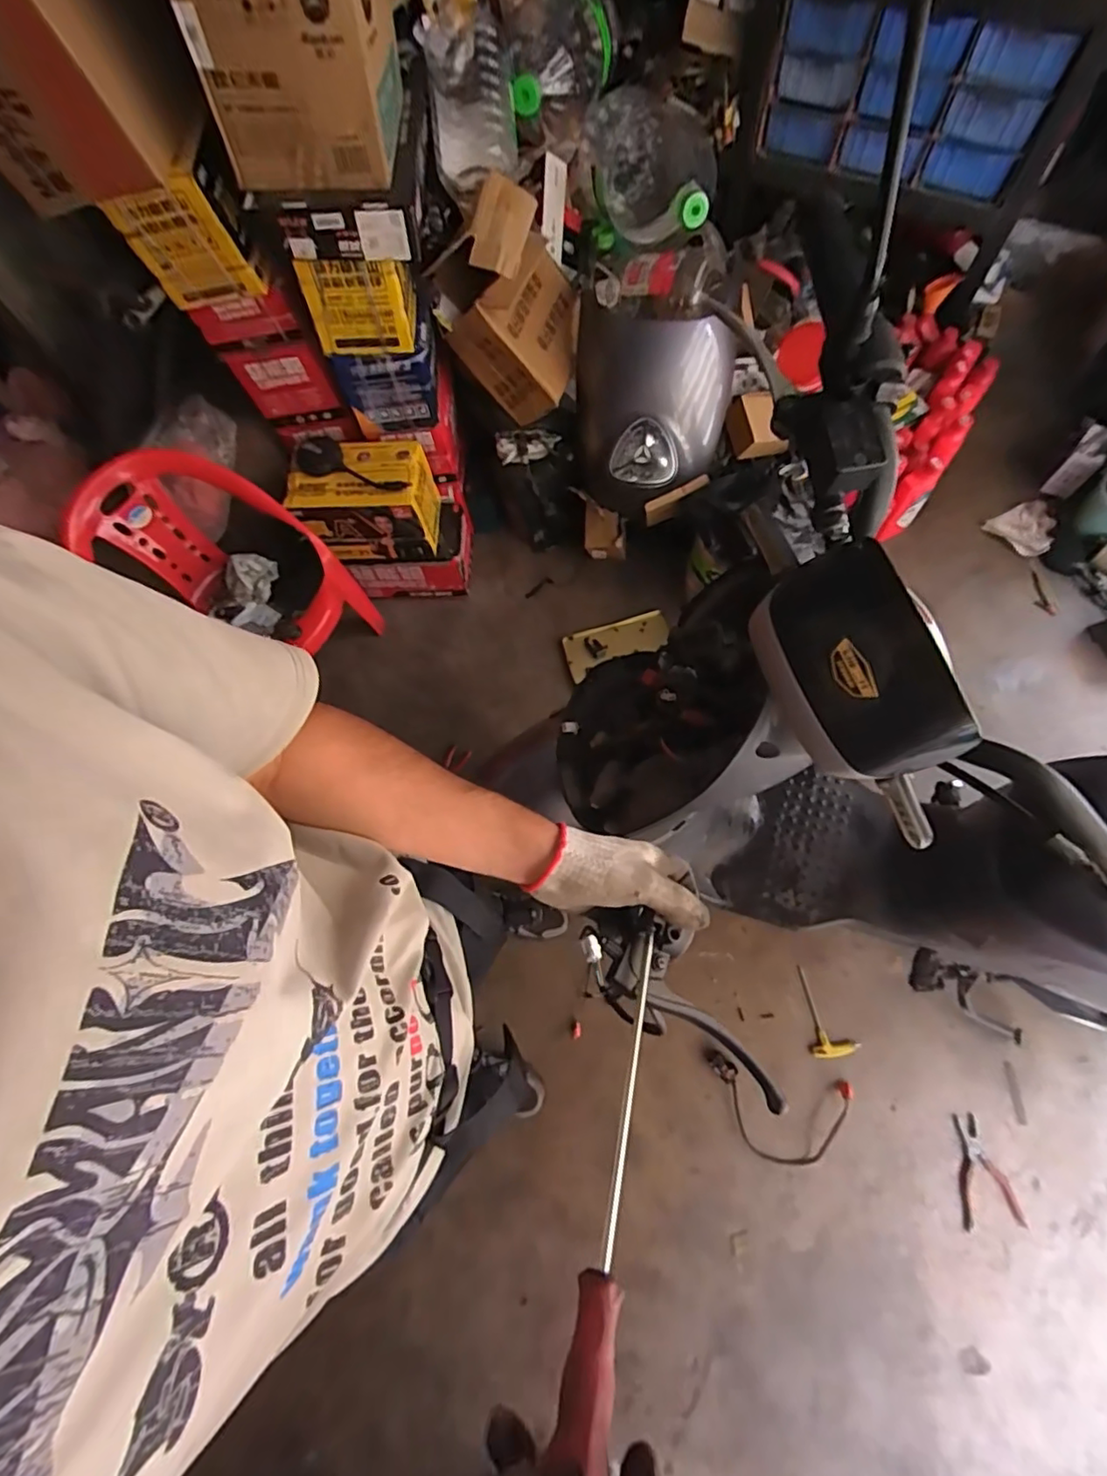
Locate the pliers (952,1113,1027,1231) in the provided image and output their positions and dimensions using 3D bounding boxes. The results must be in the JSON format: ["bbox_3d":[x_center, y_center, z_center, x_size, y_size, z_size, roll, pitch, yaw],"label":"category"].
[{"bbox_3d":[0.862,0.873,1.172,0.111,0.016,0.194,-6,73,-1],"label":"pliers"}]

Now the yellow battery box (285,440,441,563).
[{"bbox_3d":[-0.458,-0.581,1.429,0.302,0.205,0.203,1,70,5],"label":"yellow battery box"}]

